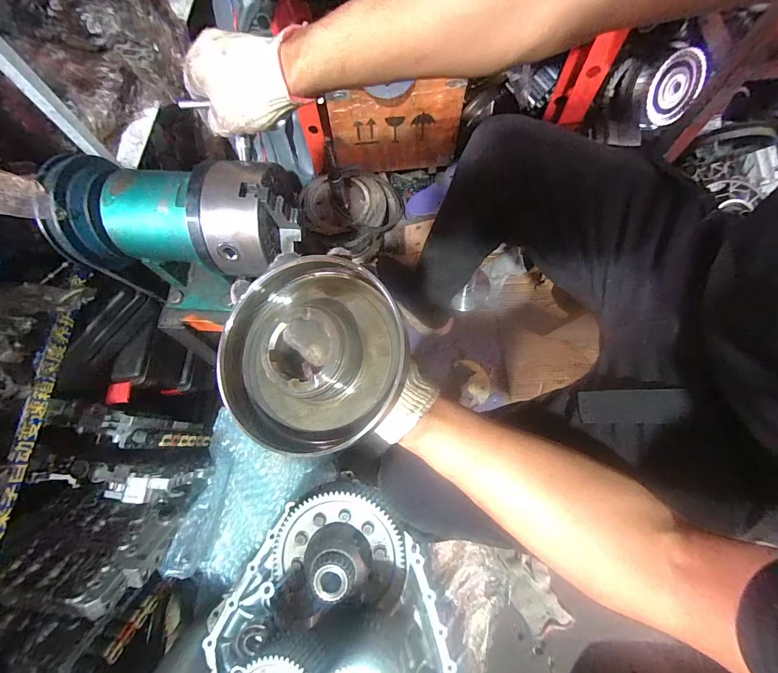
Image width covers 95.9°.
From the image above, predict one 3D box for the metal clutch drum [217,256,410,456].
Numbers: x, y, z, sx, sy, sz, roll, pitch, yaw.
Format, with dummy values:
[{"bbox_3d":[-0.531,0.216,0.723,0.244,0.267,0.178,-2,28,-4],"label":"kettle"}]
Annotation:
[{"bbox_3d":[-0.054,0.009,0.253,0.129,0.045,0.135,-1,70,2],"label":"metal clutch drum"}]

